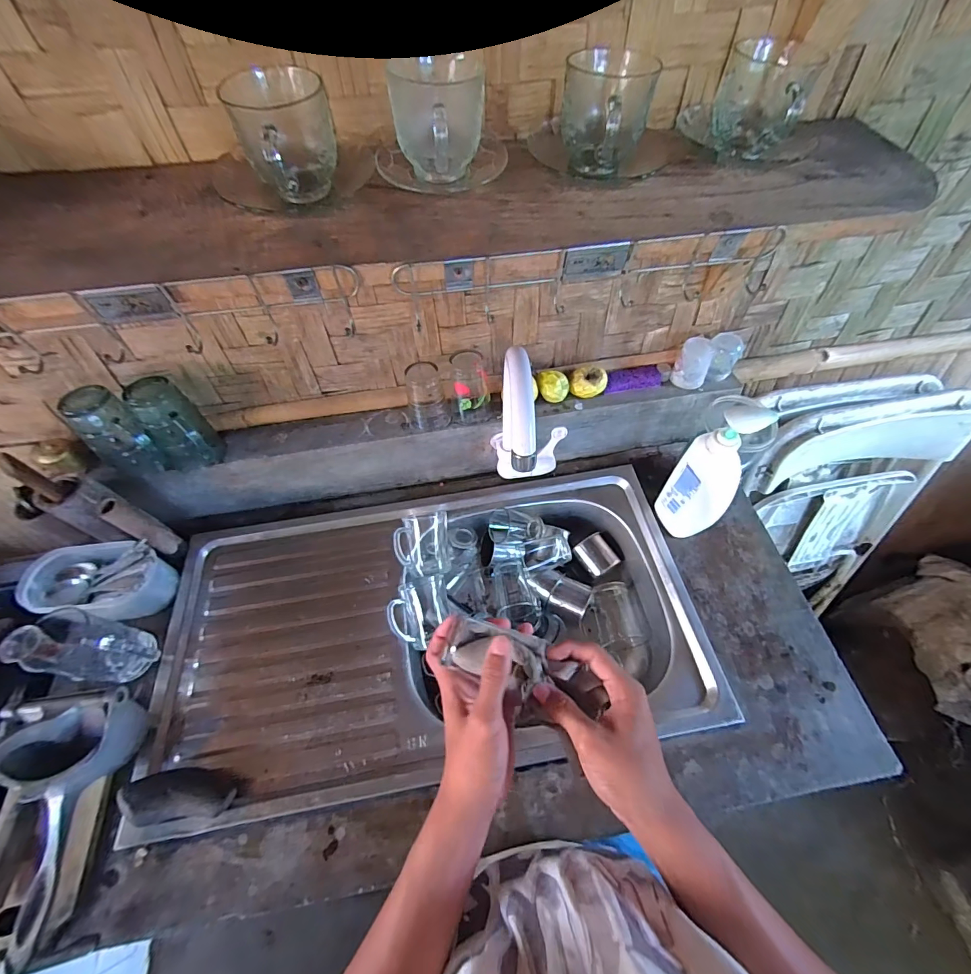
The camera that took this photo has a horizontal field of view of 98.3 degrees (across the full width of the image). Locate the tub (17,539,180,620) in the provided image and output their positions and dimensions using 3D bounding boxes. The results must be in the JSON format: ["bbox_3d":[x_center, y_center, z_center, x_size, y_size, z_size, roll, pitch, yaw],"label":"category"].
[{"bbox_3d":[-0.556,0.136,0.611,0.182,0.087,0.110,2,58,3],"label":"tub"}]

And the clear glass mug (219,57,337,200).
[{"bbox_3d":[-0.161,-0.280,0.349,0.079,0.079,0.090,-15,59,-8],"label":"clear glass mug"}]

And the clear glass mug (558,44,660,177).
[{"bbox_3d":[0.107,-0.328,0.379,0.077,0.079,0.087,11,59,7],"label":"clear glass mug"}]

